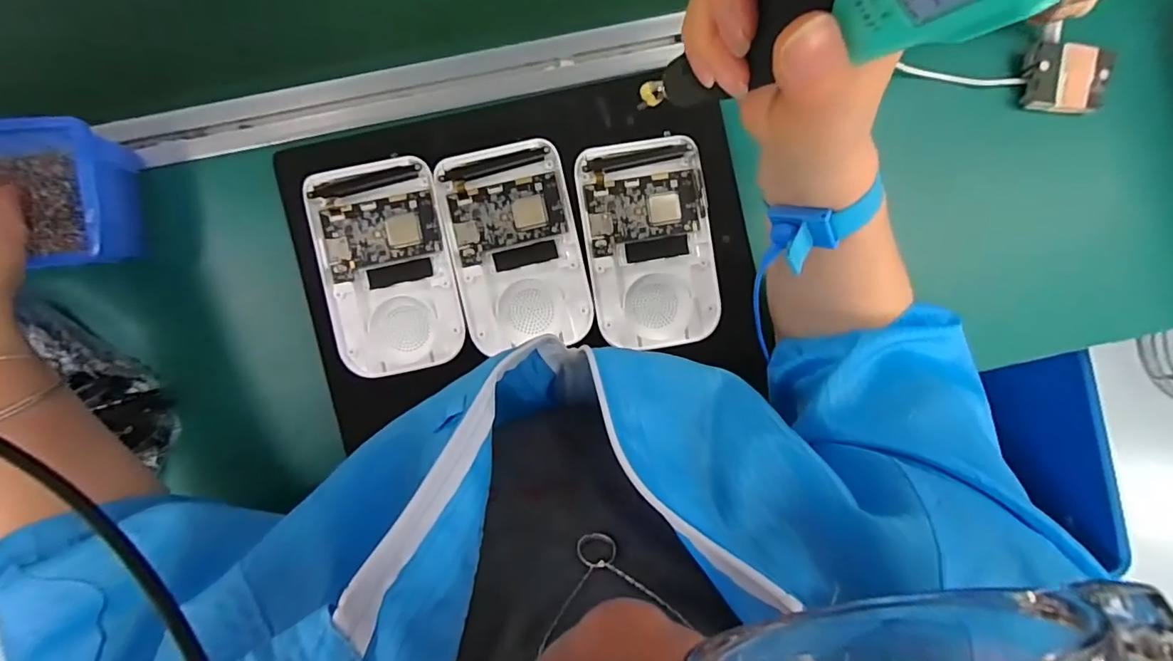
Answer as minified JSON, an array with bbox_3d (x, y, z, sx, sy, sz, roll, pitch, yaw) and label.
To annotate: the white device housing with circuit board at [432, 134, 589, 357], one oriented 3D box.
[{"bbox_3d":[-0.054,-0.063,0.397,0.096,0.012,0.150,-13,93,-3],"label":"white device housing with circuit board"}]

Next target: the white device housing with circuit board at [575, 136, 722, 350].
[{"bbox_3d":[0.049,-0.066,0.402,0.097,0.013,0.153,-8,93,-3],"label":"white device housing with circuit board"}]

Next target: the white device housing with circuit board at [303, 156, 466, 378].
[{"bbox_3d":[-0.152,-0.048,0.395,0.094,0.018,0.157,-11,93,-3],"label":"white device housing with circuit board"}]

